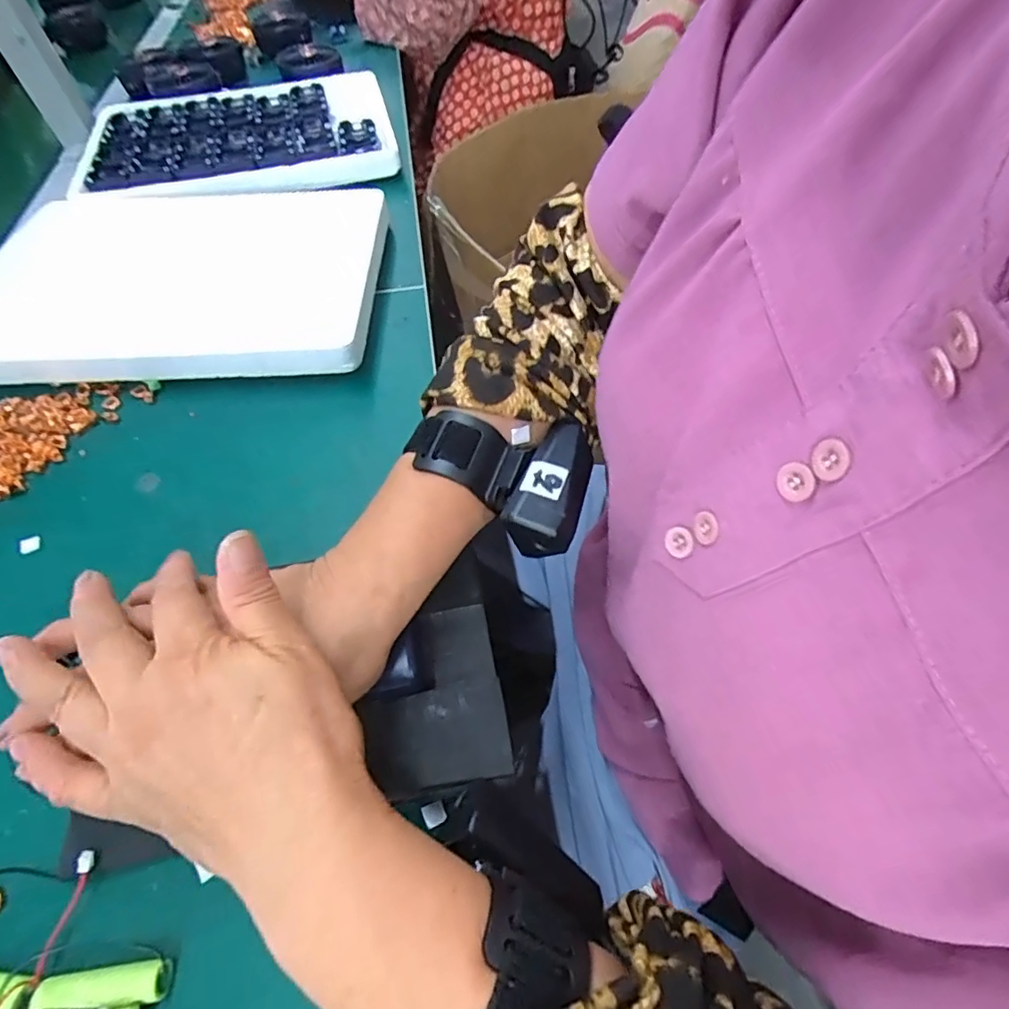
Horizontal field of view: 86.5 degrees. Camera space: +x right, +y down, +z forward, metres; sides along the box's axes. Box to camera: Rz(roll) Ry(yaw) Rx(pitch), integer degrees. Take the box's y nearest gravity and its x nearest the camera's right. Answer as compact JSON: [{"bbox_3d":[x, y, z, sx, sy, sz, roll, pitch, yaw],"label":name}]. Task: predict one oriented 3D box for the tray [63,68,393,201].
[{"bbox_3d":[-0.317,-0.426,0.631,0.362,0.031,0.242,-14,56,-8],"label":"tray"}]

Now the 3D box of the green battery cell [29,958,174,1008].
[{"bbox_3d":[-0.168,0.202,0.224,0.050,0.014,0.014,-7,55,-3],"label":"green battery cell"}]

